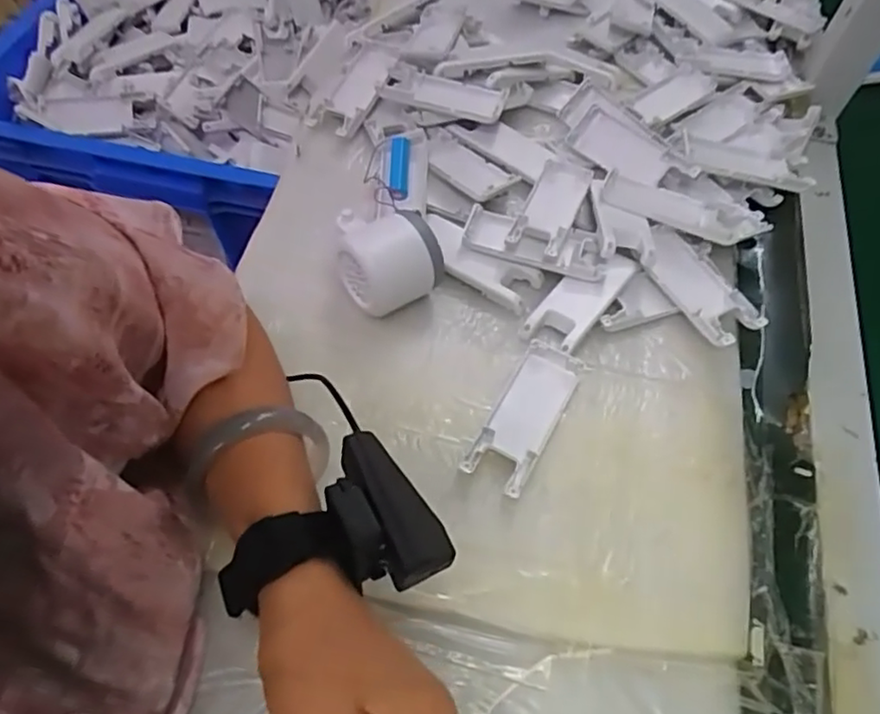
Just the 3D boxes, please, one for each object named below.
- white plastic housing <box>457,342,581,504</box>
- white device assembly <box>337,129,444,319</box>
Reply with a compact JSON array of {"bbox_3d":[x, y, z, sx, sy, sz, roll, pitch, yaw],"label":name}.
[{"bbox_3d":[0.053,0.036,0.394,0.038,0.010,0.104,27,60,12],"label":"white plastic housing"},{"bbox_3d":[-0.037,-0.106,0.452,0.066,0.051,0.155,-2,59,-6],"label":"white device assembly"}]

